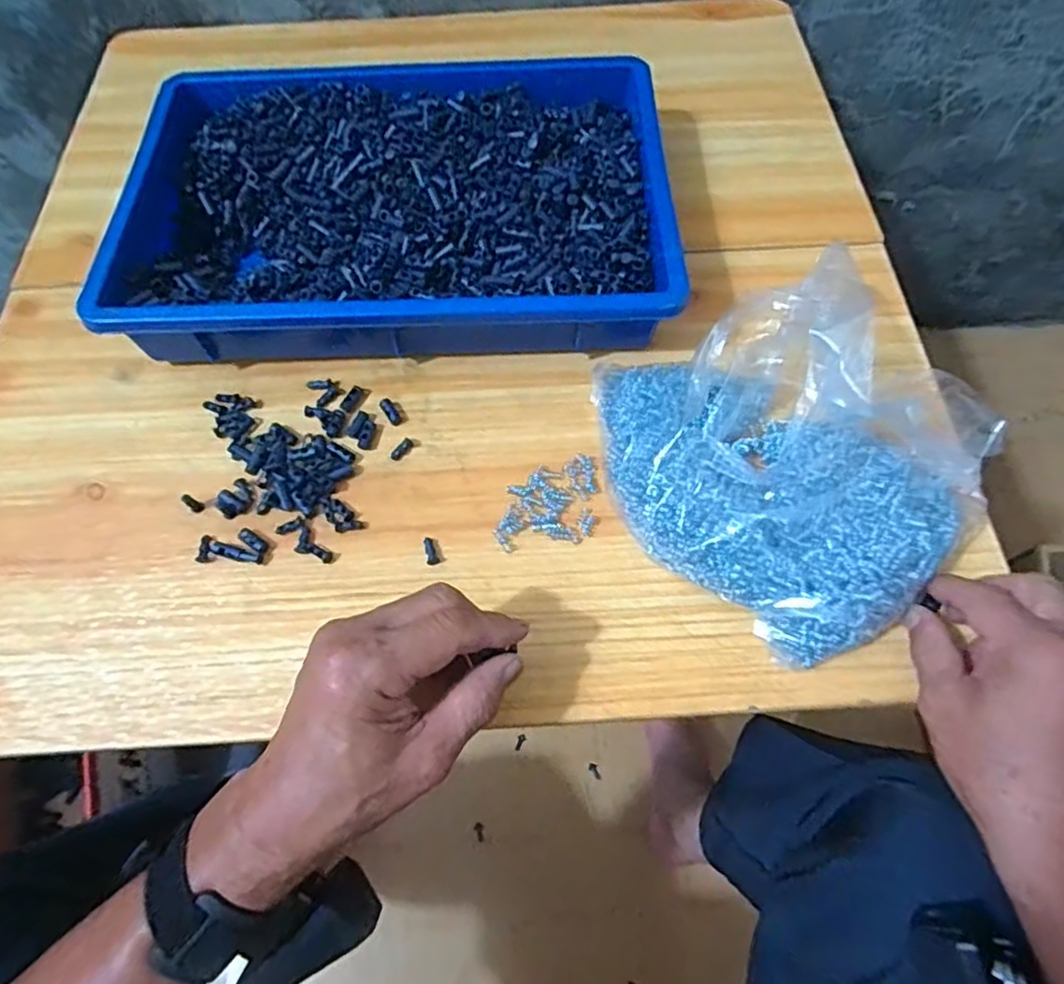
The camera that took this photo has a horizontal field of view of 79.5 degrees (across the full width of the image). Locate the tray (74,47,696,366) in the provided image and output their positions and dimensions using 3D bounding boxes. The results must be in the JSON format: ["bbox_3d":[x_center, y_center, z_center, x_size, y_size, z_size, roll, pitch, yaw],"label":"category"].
[{"bbox_3d":[-0.092,-0.203,0.458,0.357,0.060,0.250,-2,65,0],"label":"tray"}]

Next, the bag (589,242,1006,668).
[{"bbox_3d":[0.155,-0.036,0.363,0.213,0.086,0.212,-32,68,-13],"label":"bag"}]

